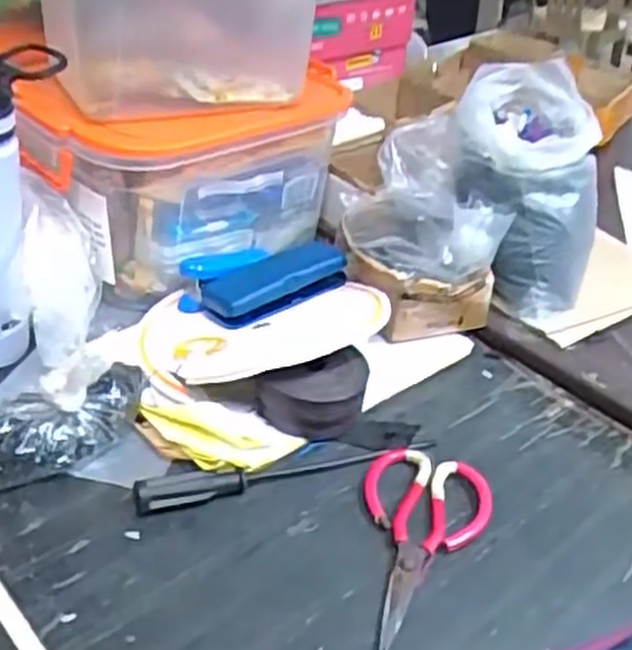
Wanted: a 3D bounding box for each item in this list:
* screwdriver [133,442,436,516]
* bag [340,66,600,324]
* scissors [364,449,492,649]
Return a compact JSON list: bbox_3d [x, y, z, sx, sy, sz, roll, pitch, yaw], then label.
[{"bbox_3d":[-0.018,0.113,0.644,0.255,0.029,0.019,-10,37,-18],"label":"screwdriver"},{"bbox_3d":[0.168,-0.141,0.856,0.255,0.189,0.233,6,36,2],"label":"bag"},{"bbox_3d":[0.080,0.165,0.608,0.099,0.014,0.183,10,36,9],"label":"scissors"}]

